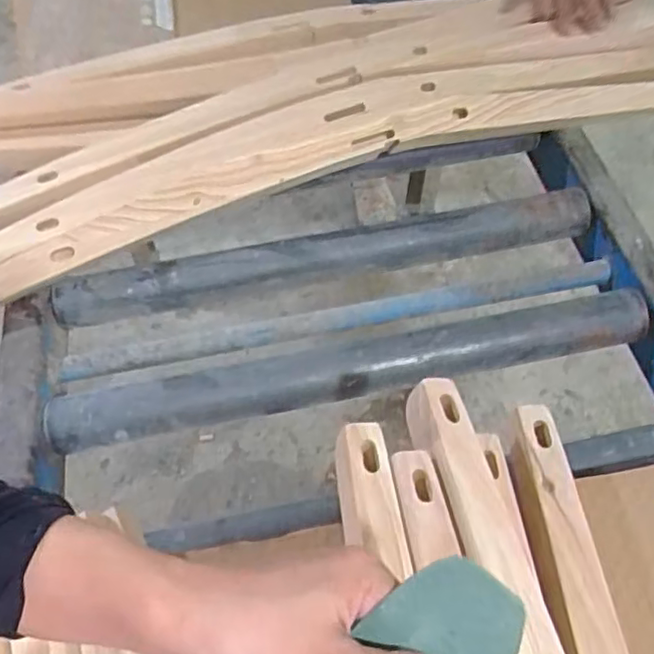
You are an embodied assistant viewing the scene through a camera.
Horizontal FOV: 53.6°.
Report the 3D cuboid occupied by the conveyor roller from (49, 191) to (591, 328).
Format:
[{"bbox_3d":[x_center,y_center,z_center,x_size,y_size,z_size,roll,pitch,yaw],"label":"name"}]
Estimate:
[{"bbox_3d":[-0.007,-0.079,0.716,0.589,0.047,0.055,-10,57,-5],"label":"conveyor roller"}]

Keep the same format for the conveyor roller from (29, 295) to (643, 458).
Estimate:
[{"bbox_3d":[0.025,0.039,0.639,0.575,0.043,0.050,-11,57,-5],"label":"conveyor roller"}]

